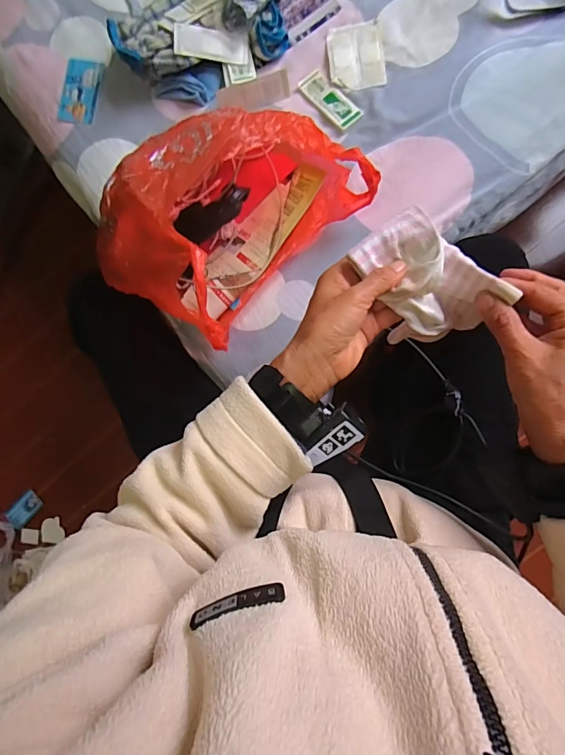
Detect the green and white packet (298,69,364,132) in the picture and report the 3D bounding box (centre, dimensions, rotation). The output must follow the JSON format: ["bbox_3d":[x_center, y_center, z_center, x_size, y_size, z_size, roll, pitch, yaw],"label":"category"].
[{"bbox_3d":[0.059,-0.346,0.524,0.033,0.005,0.091,-39,85,4],"label":"green and white packet"}]

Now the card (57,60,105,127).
[{"bbox_3d":[-0.274,-0.388,0.573,0.051,0.004,0.084,15,95,1],"label":"card"}]

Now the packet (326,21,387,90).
[{"bbox_3d":[0.092,-0.401,0.526,0.067,0.006,0.083,-5,88,6],"label":"packet"}]

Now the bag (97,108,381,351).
[{"bbox_3d":[-0.057,-0.170,0.443,0.208,0.172,0.244,35,92,6],"label":"bag"}]

